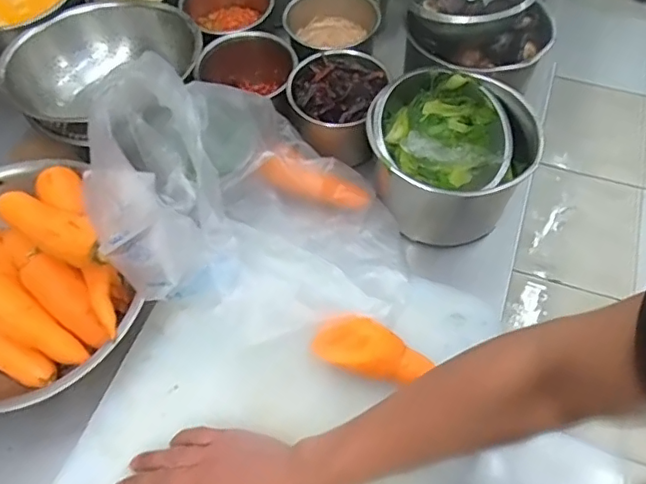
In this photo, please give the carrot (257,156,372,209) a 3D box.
[{"bbox_3d":[-0.008,-0.065,0.632,0.123,0.026,0.030,17,60,-5],"label":"carrot"}]

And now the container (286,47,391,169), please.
[{"bbox_3d":[0.016,-0.161,0.688,0.103,0.087,0.120,16,60,10],"label":"container"}]

